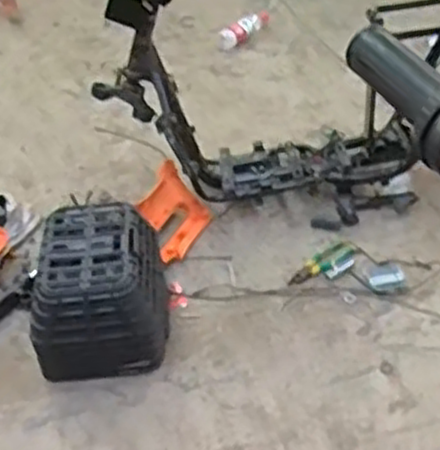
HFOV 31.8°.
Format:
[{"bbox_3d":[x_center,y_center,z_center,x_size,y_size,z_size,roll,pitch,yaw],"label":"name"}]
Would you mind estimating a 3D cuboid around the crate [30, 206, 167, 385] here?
[{"bbox_3d":[-0.251,0.135,1.642,0.267,0.231,0.309,-4,45,-3],"label":"crate"}]

